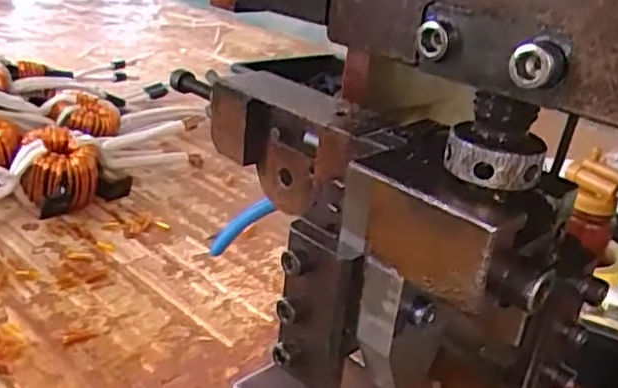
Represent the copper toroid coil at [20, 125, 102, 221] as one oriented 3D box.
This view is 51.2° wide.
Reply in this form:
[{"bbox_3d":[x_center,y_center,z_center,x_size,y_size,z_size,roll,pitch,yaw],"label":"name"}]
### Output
[{"bbox_3d":[-0.255,-0.018,0.666,0.074,0.065,0.085,-3,27,-21],"label":"copper toroid coil"}]

